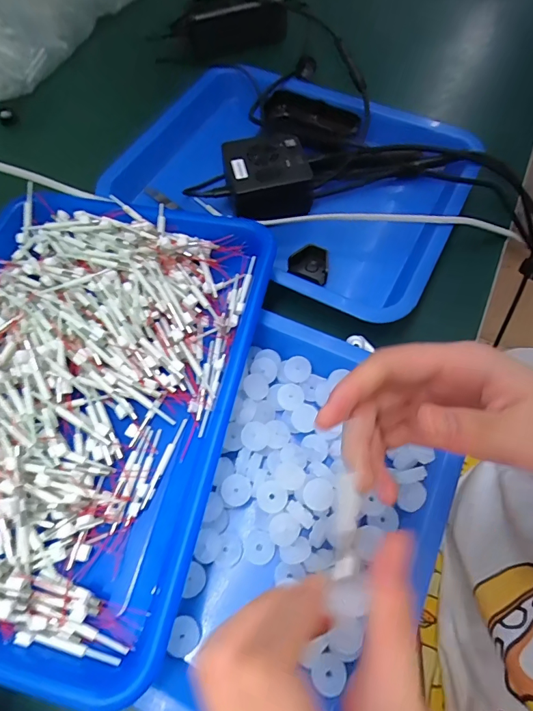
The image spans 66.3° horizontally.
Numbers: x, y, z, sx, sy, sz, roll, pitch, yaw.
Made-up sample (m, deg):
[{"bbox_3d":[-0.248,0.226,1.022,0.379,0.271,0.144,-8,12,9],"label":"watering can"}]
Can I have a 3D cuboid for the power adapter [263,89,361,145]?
[{"bbox_3d":[0.049,-0.266,0.460,0.106,0.022,0.039,25,69,8],"label":"power adapter"}]

